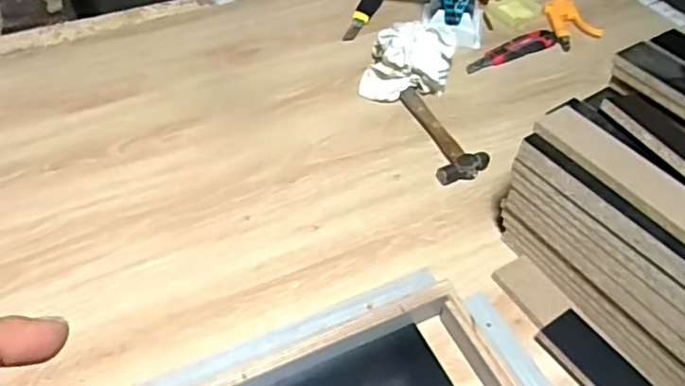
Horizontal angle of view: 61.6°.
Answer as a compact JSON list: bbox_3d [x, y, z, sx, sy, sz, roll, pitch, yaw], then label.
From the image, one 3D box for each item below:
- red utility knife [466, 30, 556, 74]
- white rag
[{"bbox_3d":[0.291,-0.245,0.980,0.189,0.019,0.034,-24,52,-21],"label":"red utility knife"},{"bbox_3d":[0.102,-0.208,0.898,0.135,0.083,0.116,10,48,8],"label":"white rag"}]

